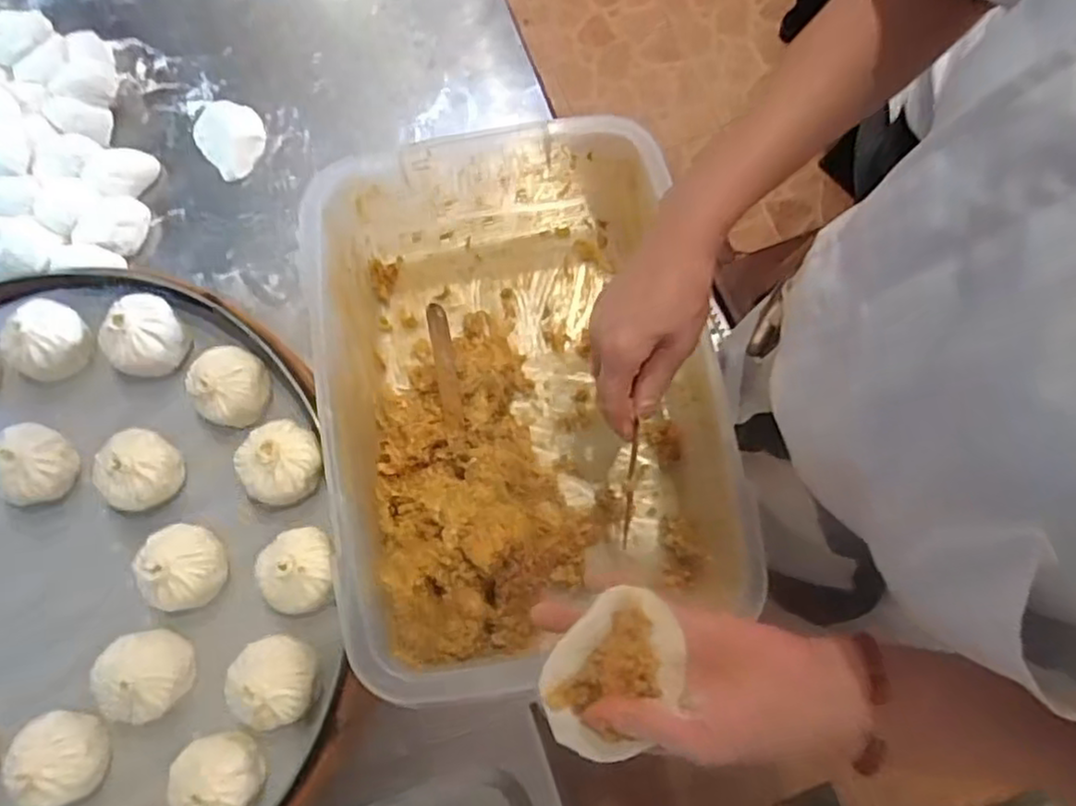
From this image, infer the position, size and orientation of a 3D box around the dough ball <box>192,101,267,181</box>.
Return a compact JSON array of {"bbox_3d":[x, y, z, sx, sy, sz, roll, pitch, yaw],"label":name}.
[{"bbox_3d":[-0.308,-0.270,0.703,0.065,0.018,0.085,-40,78,-9],"label":"dough ball"}]

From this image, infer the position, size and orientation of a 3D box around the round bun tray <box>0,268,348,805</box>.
[{"bbox_3d":[-0.375,0.138,0.522,0.446,0.074,0.473,0,75,1],"label":"round bun tray"}]

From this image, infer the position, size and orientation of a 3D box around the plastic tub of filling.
[{"bbox_3d":[-0.010,0.002,0.562,0.286,0.130,0.399,-9,75,-1],"label":"plastic tub of filling"}]

